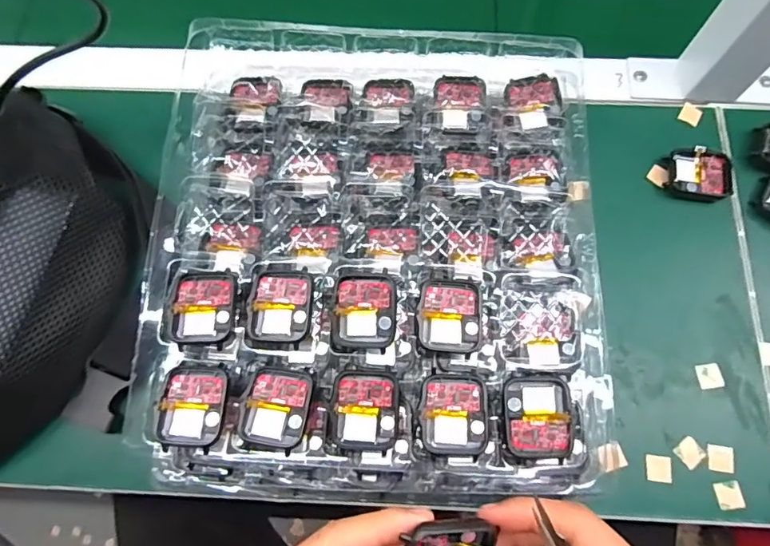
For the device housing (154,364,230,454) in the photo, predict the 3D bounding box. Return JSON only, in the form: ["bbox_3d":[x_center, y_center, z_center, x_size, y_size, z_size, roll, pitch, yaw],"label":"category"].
[{"bbox_3d":[-0.108,0.075,0.279,0.037,0.006,0.045,2,72,2],"label":"device housing"}]

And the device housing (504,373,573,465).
[{"bbox_3d":[0.085,0.080,0.277,0.036,0.011,0.045,4,72,3],"label":"device housing"}]

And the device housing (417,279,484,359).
[{"bbox_3d":[0.039,0.027,0.296,0.038,0.016,0.042,9,72,4],"label":"device housing"}]

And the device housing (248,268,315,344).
[{"bbox_3d":[-0.062,0.019,0.295,0.038,0.013,0.043,4,72,2],"label":"device housing"}]

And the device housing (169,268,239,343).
[{"bbox_3d":[-0.108,0.019,0.293,0.039,0.009,0.044,-2,72,0],"label":"device housing"}]

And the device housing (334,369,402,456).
[{"bbox_3d":[-0.010,0.077,0.279,0.036,0.007,0.042,3,72,2],"label":"device housing"}]

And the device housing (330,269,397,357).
[{"bbox_3d":[-0.012,0.023,0.293,0.038,0.011,0.047,6,90,7],"label":"device housing"}]

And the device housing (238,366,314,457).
[{"bbox_3d":[-0.061,0.076,0.280,0.036,0.007,0.043,11,73,5],"label":"device housing"}]

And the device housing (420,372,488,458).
[{"bbox_3d":[0.039,0.079,0.277,0.036,0.007,0.044,3,72,2],"label":"device housing"}]

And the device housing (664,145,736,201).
[{"bbox_3d":[0.232,-0.072,0.363,0.048,0.013,0.036,5,72,3],"label":"device housing"}]

